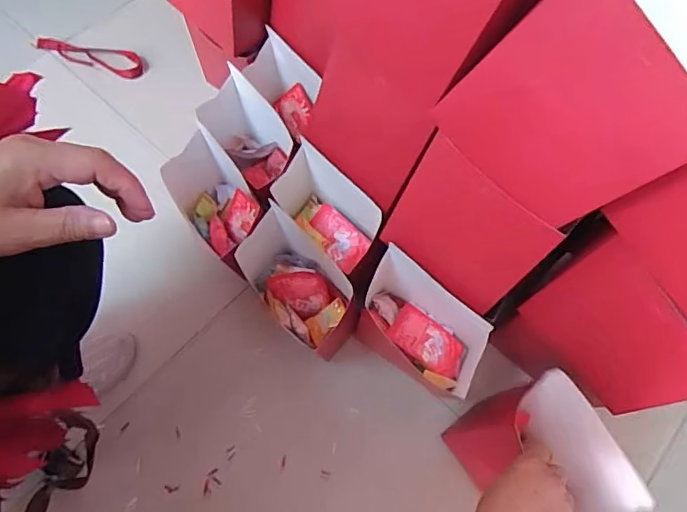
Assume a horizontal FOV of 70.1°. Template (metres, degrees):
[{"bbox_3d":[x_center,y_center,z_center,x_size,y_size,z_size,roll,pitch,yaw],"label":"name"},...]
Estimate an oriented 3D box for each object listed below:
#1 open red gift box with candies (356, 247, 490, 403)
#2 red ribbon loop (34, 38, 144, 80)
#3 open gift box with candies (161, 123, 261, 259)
[{"bbox_3d":[0.099,0.086,0.630,0.156,0.190,0.082,32,69,10],"label":"open red gift box with candies"},{"bbox_3d":[-0.462,-0.370,0.900,0.208,0.030,0.049,20,67,5],"label":"red ribbon loop"},{"bbox_3d":[-0.188,-0.087,0.691,0.081,0.136,0.122,-36,73,-17],"label":"open gift box with candies"}]

